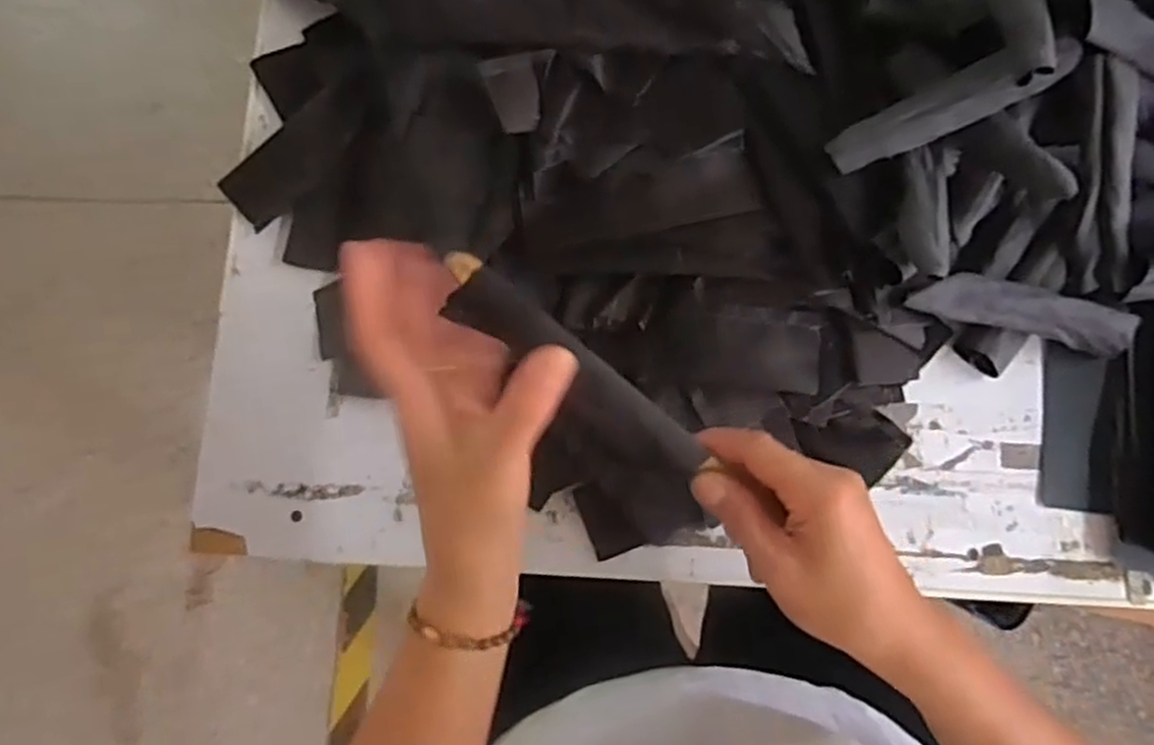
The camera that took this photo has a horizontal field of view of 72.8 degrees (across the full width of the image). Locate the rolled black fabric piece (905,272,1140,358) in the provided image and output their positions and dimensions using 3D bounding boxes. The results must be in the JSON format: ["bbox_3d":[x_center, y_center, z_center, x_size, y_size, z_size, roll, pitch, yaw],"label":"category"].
[{"bbox_3d":[0.291,-0.039,0.507,0.149,0.031,0.030,10,80,3],"label":"rolled black fabric piece"}]

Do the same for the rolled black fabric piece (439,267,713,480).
[{"bbox_3d":[0.004,0.005,0.390,0.148,0.030,0.026,39,82,-14],"label":"rolled black fabric piece"}]

